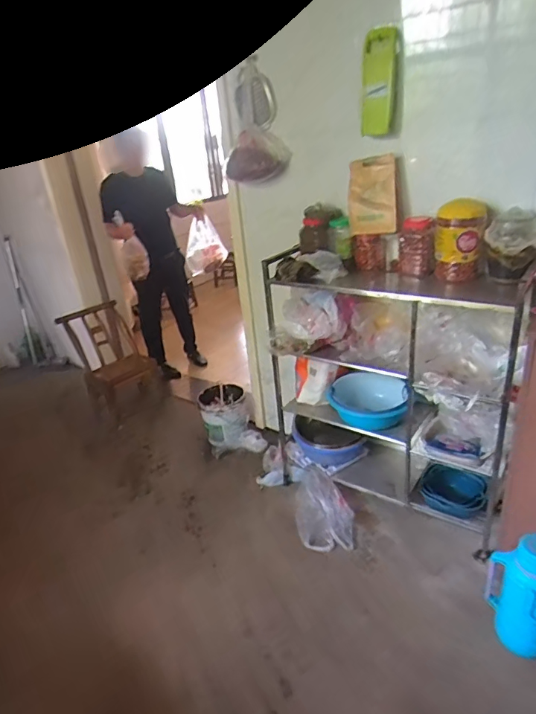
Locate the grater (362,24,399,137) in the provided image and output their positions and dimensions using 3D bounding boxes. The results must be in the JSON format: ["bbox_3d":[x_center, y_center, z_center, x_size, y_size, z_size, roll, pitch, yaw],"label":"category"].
[{"bbox_3d":[0.354,-0.865,1.467,0.024,0.305,0.128,-36,48,-26],"label":"grater"}]

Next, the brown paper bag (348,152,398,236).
[{"bbox_3d":[0.377,-0.581,1.672,0.194,0.254,0.041,17,34,40],"label":"brown paper bag"}]

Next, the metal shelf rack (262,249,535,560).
[{"bbox_3d":[0.468,0.107,1.797,0.917,0.950,0.322,14,32,37],"label":"metal shelf rack"}]

